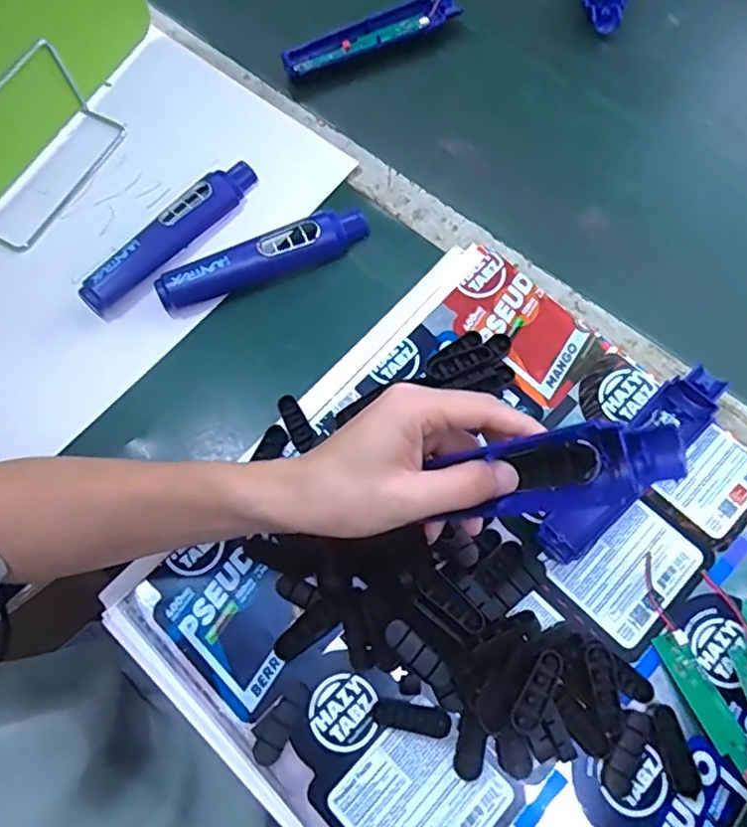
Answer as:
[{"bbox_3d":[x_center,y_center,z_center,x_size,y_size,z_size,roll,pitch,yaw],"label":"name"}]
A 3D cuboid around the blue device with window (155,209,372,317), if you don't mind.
[{"bbox_3d":[-0.087,-0.124,0.488,0.170,0.031,0.032,-24,75,-7],"label":"blue device with window"}]

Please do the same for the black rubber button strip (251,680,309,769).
[{"bbox_3d":[-0.057,0.187,0.375,0.021,0.009,0.047,29,75,8],"label":"black rubber button strip"}]

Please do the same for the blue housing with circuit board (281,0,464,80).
[{"bbox_3d":[-0.002,-0.355,0.580,0.174,0.019,0.034,-23,74,-7],"label":"blue housing with circuit board"}]

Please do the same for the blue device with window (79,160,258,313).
[{"bbox_3d":[-0.162,-0.143,0.498,0.034,0.029,0.167,36,76,10],"label":"blue device with window"}]

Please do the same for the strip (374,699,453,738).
[{"bbox_3d":[0.024,0.184,0.375,0.046,0.007,0.015,11,73,3],"label":"strip"}]

